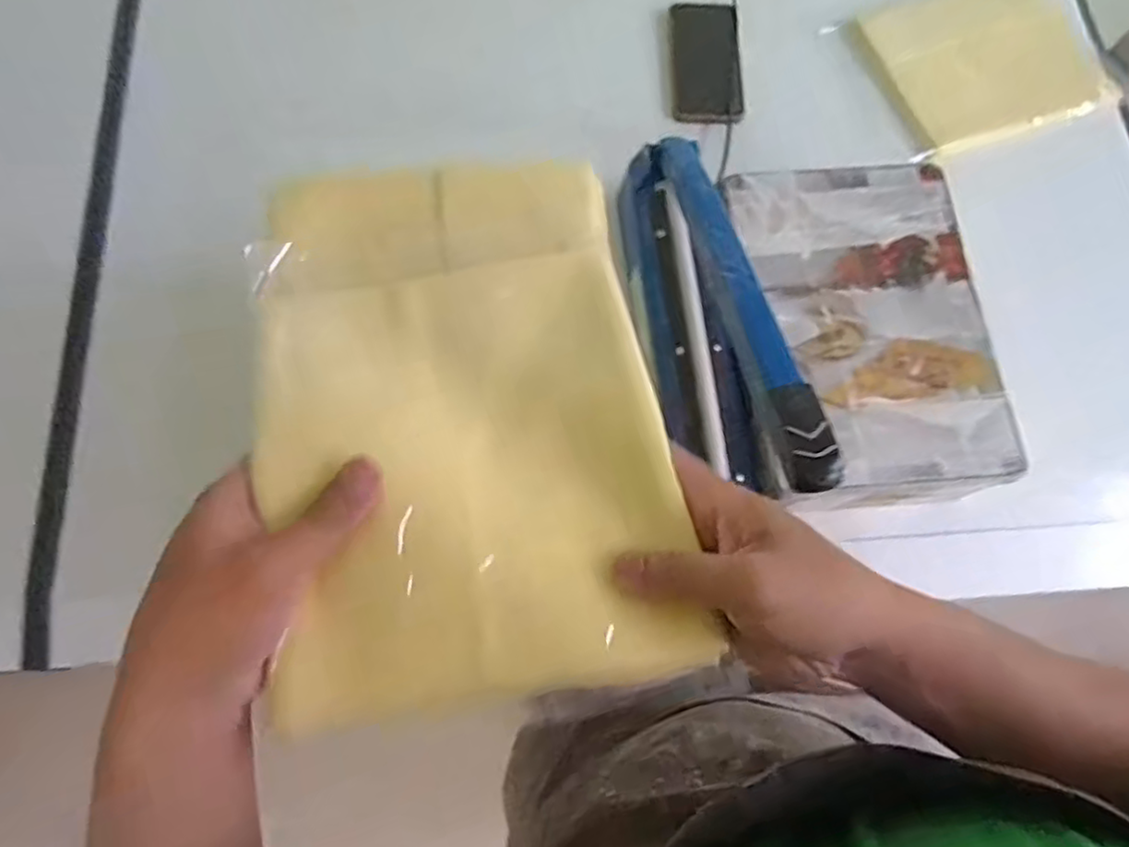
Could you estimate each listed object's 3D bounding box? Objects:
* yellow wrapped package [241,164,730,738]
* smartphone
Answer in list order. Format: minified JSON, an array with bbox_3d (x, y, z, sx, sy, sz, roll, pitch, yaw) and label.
[{"bbox_3d":[-0.053,-0.022,0.345,0.191,0.031,0.304,-8,62,-8],"label":"yellow wrapped package"},{"bbox_3d":[0.154,-0.392,0.731,0.075,0.014,0.161,-1,73,6],"label":"smartphone"}]

